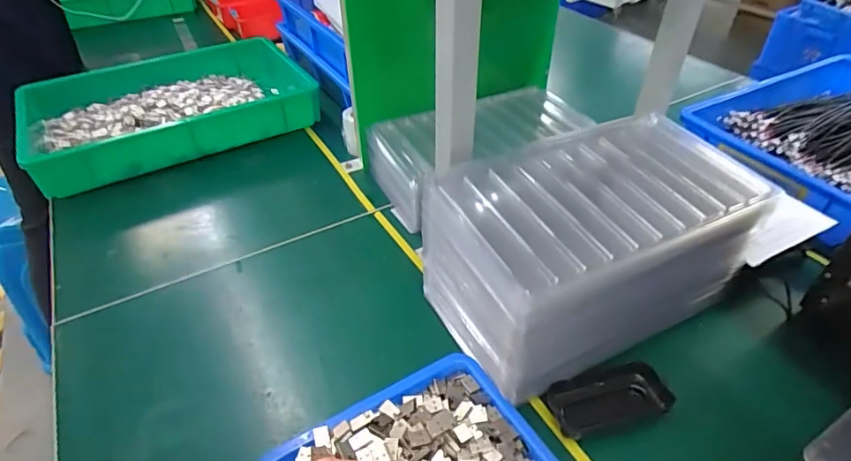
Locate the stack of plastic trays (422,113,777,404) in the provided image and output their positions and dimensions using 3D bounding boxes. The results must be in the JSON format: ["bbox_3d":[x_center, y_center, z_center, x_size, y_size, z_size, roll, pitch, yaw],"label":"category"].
[{"bbox_3d":[0.165,0.012,0.512,0.295,0.149,0.171,-20,44,-20],"label":"stack of plastic trays"}]

